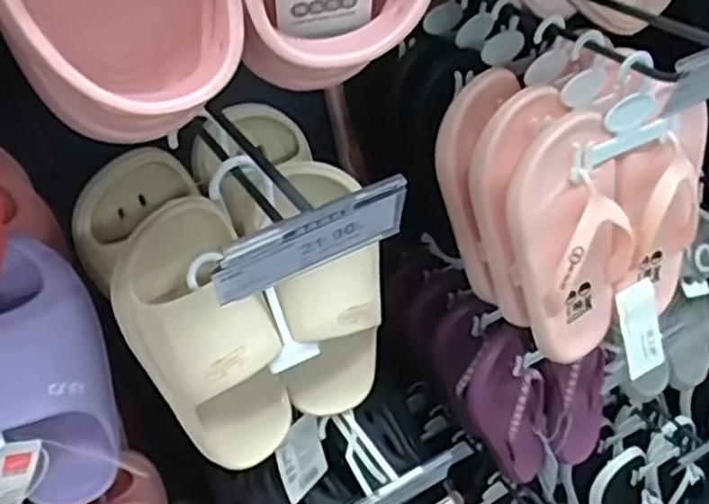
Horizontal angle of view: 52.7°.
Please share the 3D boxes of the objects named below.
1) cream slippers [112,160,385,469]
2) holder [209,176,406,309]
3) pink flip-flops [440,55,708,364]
[{"bbox_3d":[-0.069,0.059,0.552,0.184,0.216,0.080,-22,46,-18],"label":"cream slippers"},{"bbox_3d":[-0.021,-0.006,0.367,0.107,0.042,0.012,-25,47,-21],"label":"holder"},{"bbox_3d":[0.192,-0.048,0.639,0.179,0.215,0.152,-26,47,-22],"label":"pink flip-flops"}]

